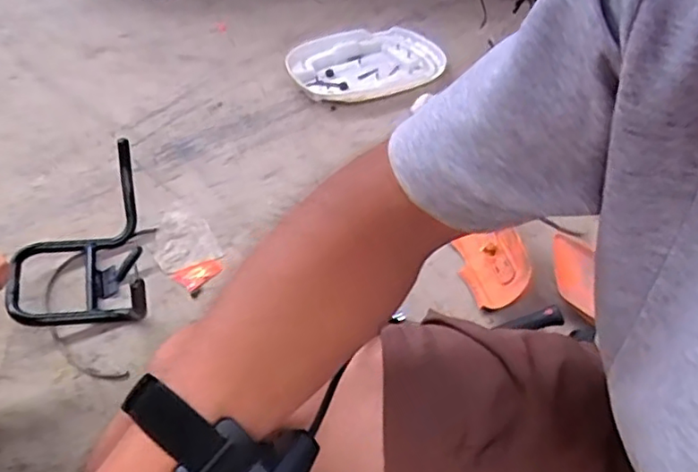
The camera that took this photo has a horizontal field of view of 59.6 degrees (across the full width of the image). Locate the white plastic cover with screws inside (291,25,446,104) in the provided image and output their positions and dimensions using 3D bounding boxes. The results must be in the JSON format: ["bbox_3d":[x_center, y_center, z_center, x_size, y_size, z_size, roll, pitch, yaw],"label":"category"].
[{"bbox_3d":[0.035,-0.420,1.470,0.353,0.043,0.320,-15,45,-14],"label":"white plastic cover with screws inside"}]

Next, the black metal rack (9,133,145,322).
[{"bbox_3d":[-0.433,0.011,0.958,0.201,0.138,0.270,-9,44,-9],"label":"black metal rack"}]

